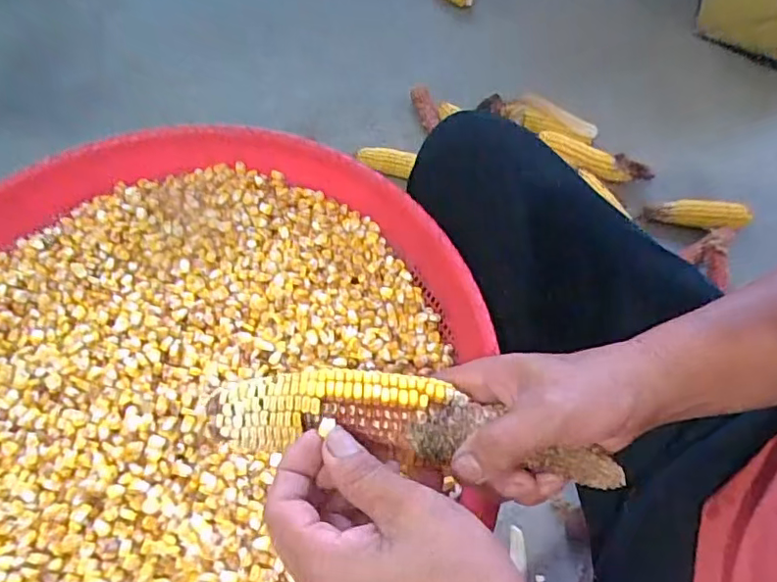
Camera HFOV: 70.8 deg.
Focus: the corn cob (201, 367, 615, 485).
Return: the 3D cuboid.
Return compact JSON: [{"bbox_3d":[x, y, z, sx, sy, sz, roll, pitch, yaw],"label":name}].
[{"bbox_3d":[0.014,0.072,0.295,0.208,0.032,0.046,9,61,-4],"label":"corn cob"}]

